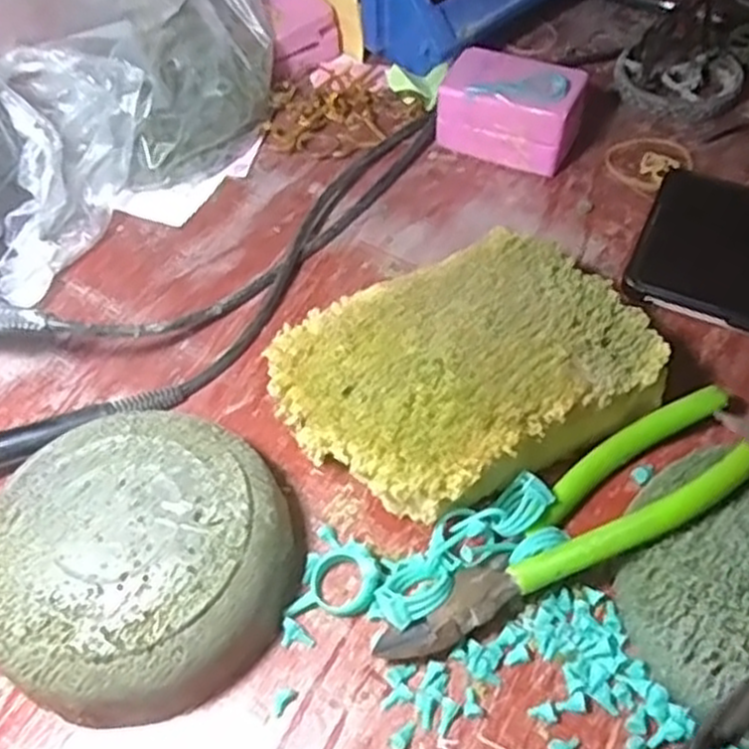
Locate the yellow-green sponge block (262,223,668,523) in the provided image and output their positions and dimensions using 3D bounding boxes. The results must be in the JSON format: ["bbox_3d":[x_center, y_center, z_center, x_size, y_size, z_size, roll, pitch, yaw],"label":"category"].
[{"bbox_3d":[0.036,0.002,0.306,0.135,0.040,0.099,-25,54,-14],"label":"yellow-green sponge block"}]

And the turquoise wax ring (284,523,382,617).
[{"bbox_3d":[-0.012,0.071,0.277,0.028,0.011,0.035,8,53,11],"label":"turquoise wax ring"}]

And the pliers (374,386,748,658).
[{"bbox_3d":[0.070,0.050,0.278,0.156,0.027,0.045,-22,53,-12],"label":"pliers"}]

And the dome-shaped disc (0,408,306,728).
[{"bbox_3d":[-0.080,0.064,0.269,0.096,0.036,0.100,-2,52,3],"label":"dome-shaped disc"}]

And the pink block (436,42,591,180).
[{"bbox_3d":[0.074,-0.140,0.415,0.072,0.042,0.043,20,56,19],"label":"pink block"}]

